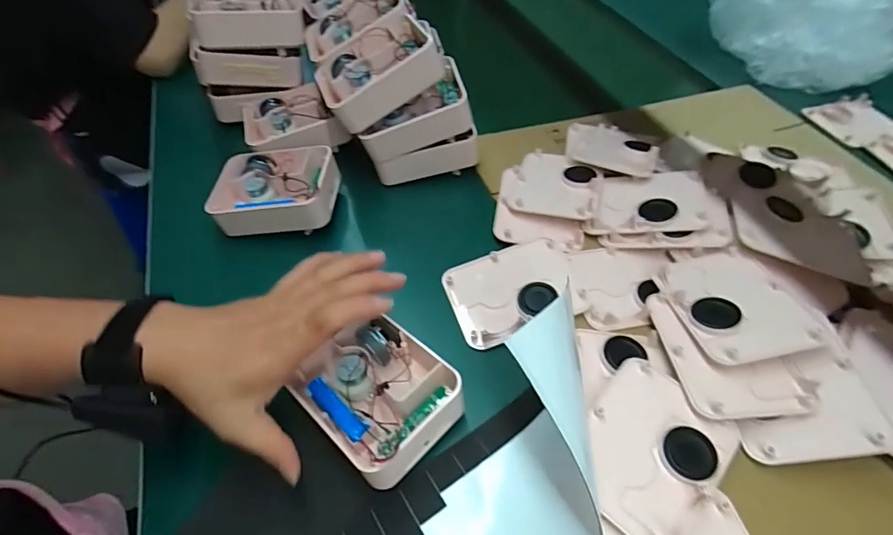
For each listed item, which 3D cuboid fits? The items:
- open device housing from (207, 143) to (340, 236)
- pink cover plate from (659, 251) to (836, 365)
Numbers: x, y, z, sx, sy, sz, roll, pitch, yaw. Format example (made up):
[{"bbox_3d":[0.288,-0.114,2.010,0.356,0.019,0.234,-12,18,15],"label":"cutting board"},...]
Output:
[{"bbox_3d":[-0.190,-0.089,0.511,0.127,0.044,0.097,2,50,-1],"label":"open device housing"},{"bbox_3d":[0.257,0.030,0.410,0.094,0.012,0.124,-12,37,3],"label":"pink cover plate"}]

